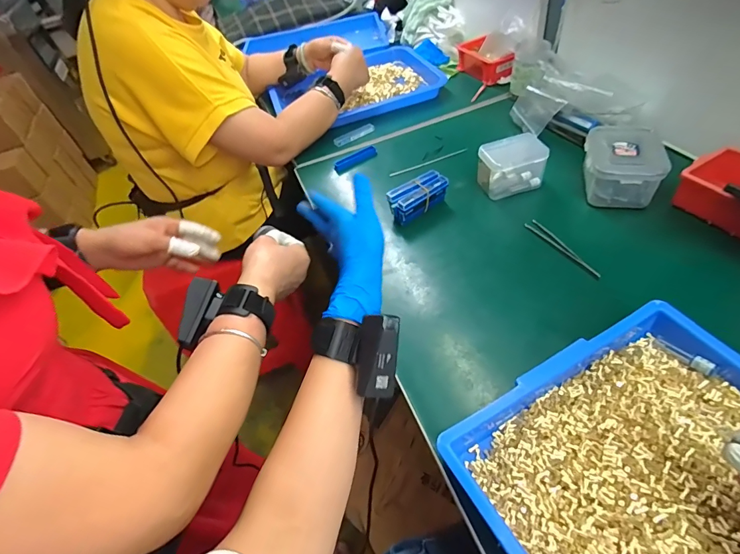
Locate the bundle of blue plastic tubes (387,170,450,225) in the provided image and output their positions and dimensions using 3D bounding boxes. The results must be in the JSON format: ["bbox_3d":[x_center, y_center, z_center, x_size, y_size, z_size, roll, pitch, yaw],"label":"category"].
[{"bbox_3d":[0.074,-0.126,0.628,0.099,0.050,0.045,-33,52,-16],"label":"bundle of blue plastic tubes"}]

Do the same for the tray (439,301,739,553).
[{"bbox_3d":[0.291,0.223,0.285,0.303,0.050,0.412,-24,51,-15],"label":"tray"}]

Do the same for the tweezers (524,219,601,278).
[{"bbox_3d":[0.266,-0.042,0.544,0.014,0.012,0.129,-26,51,-11],"label":"tweezers"}]

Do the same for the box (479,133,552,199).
[{"bbox_3d":[0.225,-0.176,0.632,0.097,0.071,0.058,-16,46,-1],"label":"box"}]

